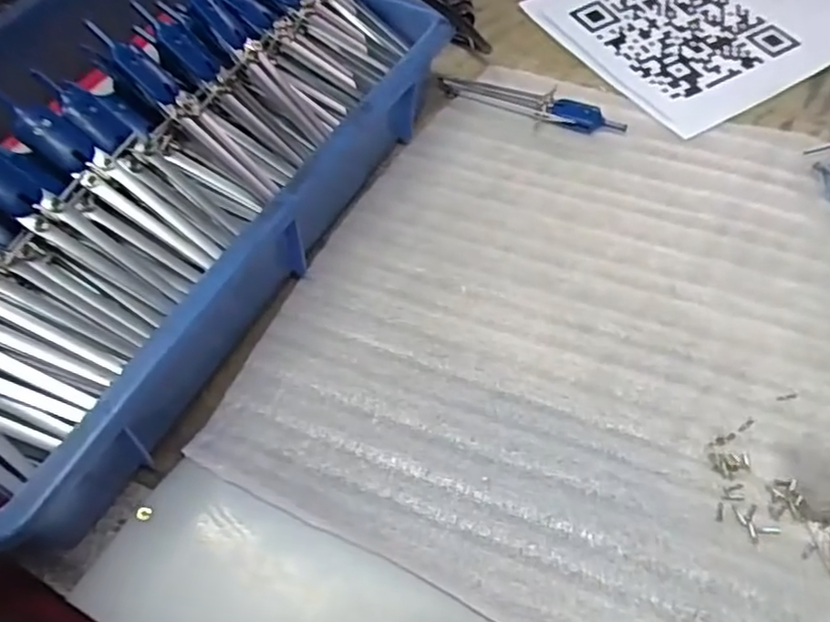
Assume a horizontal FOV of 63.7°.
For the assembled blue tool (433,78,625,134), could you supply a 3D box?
[{"bbox_3d":[0.090,-0.164,0.529,0.148,0.009,0.034,16,58,12],"label":"assembled blue tool"}]

